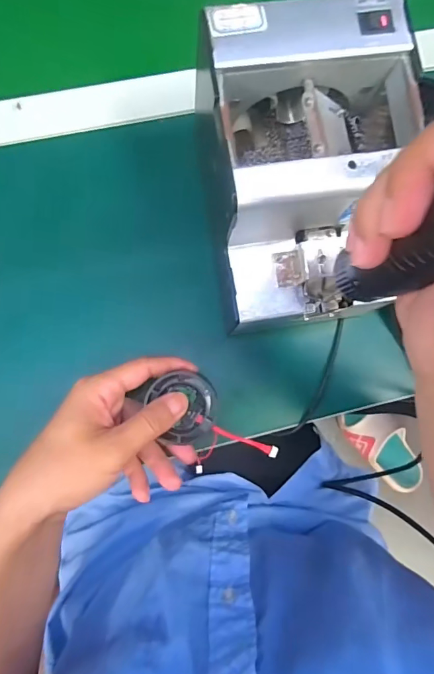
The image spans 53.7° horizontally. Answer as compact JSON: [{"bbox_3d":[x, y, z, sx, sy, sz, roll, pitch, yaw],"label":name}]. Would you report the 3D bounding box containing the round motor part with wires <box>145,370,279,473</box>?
[{"bbox_3d":[-0.009,0.067,0.324,0.050,0.018,0.099,-44,87,-8],"label":"round motor part with wires"}]

